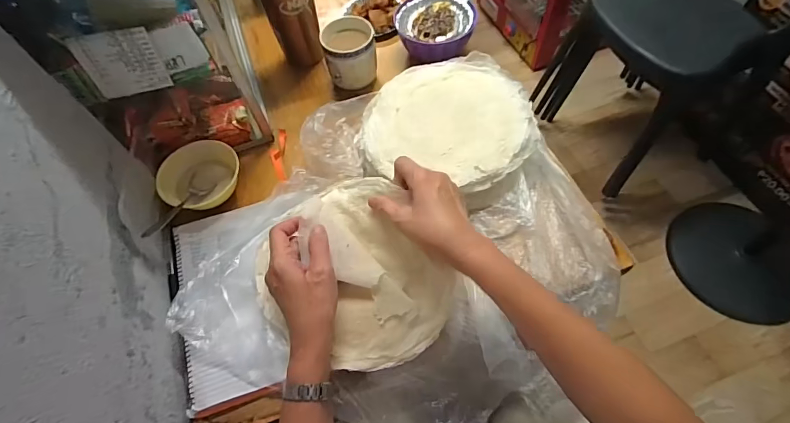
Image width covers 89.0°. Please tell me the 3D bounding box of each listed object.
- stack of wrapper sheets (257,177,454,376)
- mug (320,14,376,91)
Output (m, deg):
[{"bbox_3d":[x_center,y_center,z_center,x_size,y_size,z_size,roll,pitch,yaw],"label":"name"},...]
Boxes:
[{"bbox_3d":[-0.058,0.079,0.475,0.213,0.033,0.222,-32,72,5],"label":"stack of wrapper sheets"},{"bbox_3d":[-0.073,-0.260,0.666,0.083,0.077,0.083,-7,61,-1],"label":"mug"}]

